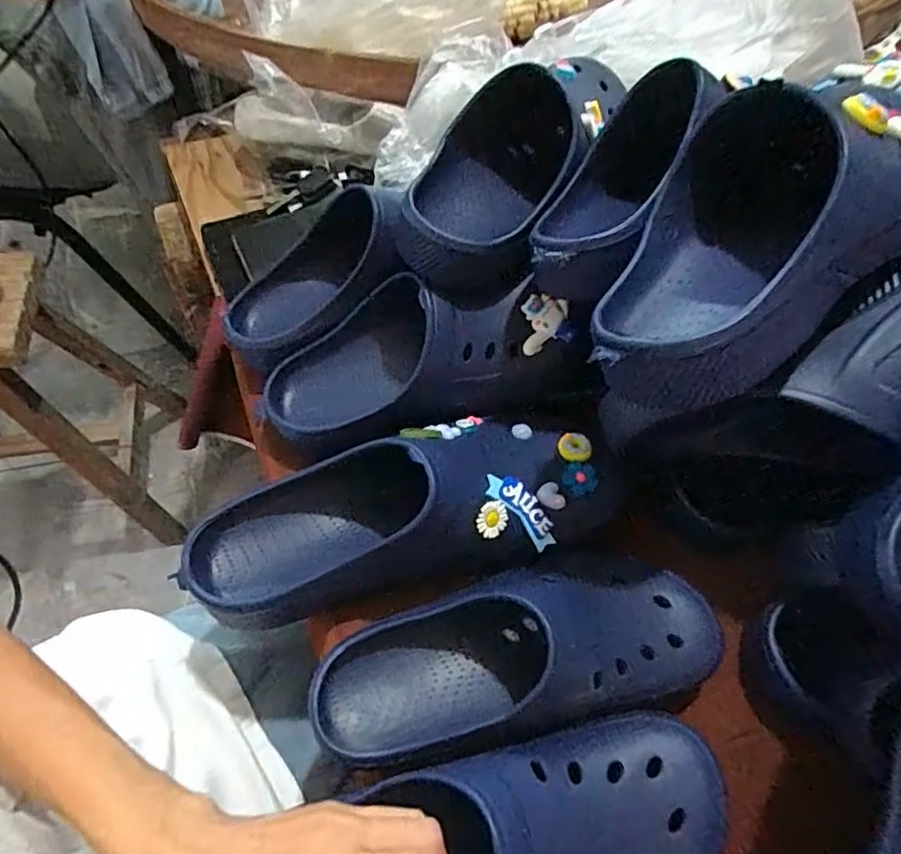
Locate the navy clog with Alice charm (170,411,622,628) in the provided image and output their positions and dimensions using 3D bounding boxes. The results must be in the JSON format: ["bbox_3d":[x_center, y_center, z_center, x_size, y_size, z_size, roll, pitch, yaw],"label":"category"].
[{"bbox_3d":[-0.028,0.054,0.408,0.294,0.091,0.112,-18,62,-12],"label":"navy clog with Alice charm"}]

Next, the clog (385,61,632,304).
[{"bbox_3d":[0.058,-0.200,0.463,0.094,0.093,0.246,31,64,15],"label":"clog"}]

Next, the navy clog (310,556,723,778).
[{"bbox_3d":[0.041,0.136,0.379,0.255,0.078,0.099,-9,61,-7],"label":"navy clog"}]

